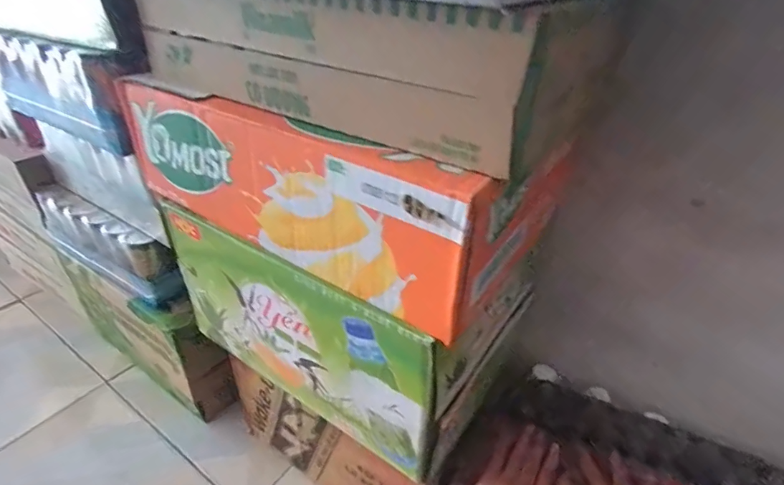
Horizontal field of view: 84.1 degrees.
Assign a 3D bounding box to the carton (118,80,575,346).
[{"bbox_3d":[-0.057,-0.080,0.444,0.397,0.127,0.201,23,39,31],"label":"carton"}]

